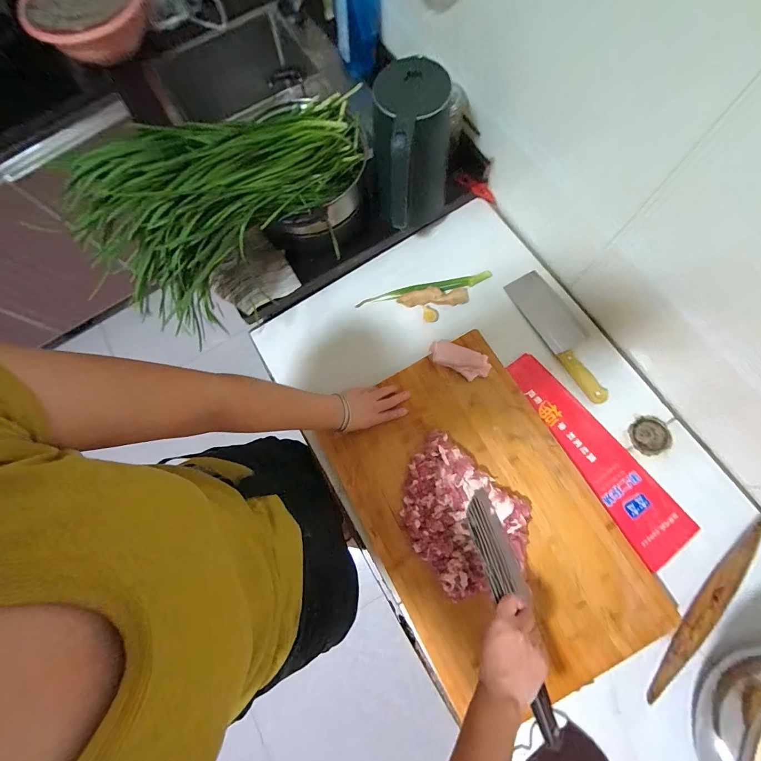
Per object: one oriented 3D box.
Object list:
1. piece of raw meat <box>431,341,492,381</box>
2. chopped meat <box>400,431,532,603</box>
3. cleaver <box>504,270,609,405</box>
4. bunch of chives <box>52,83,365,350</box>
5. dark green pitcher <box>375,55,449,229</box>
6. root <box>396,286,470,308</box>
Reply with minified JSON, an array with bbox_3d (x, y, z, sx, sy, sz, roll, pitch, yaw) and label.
[{"bbox_3d":[0.147,-0.036,0.646,0.114,0.033,0.044,18,78,9],"label":"piece of raw meat"},{"bbox_3d":[0.125,0.225,0.571,0.216,0.033,0.187,37,78,11],"label":"chopped meat"},{"bbox_3d":[0.357,-0.093,0.674,0.079,0.021,0.279,-28,75,-7],"label":"cleaver"},{"bbox_3d":[-0.224,-0.316,0.578,0.468,0.197,0.220,-36,75,-5],"label":"bunch of chives"},{"bbox_3d":[0.061,-0.380,0.632,0.126,0.256,0.131,0,75,4],"label":"dark green pitcher"},{"bbox_3d":[0.109,-0.170,0.712,0.141,0.022,0.037,0,74,1],"label":"root"}]

